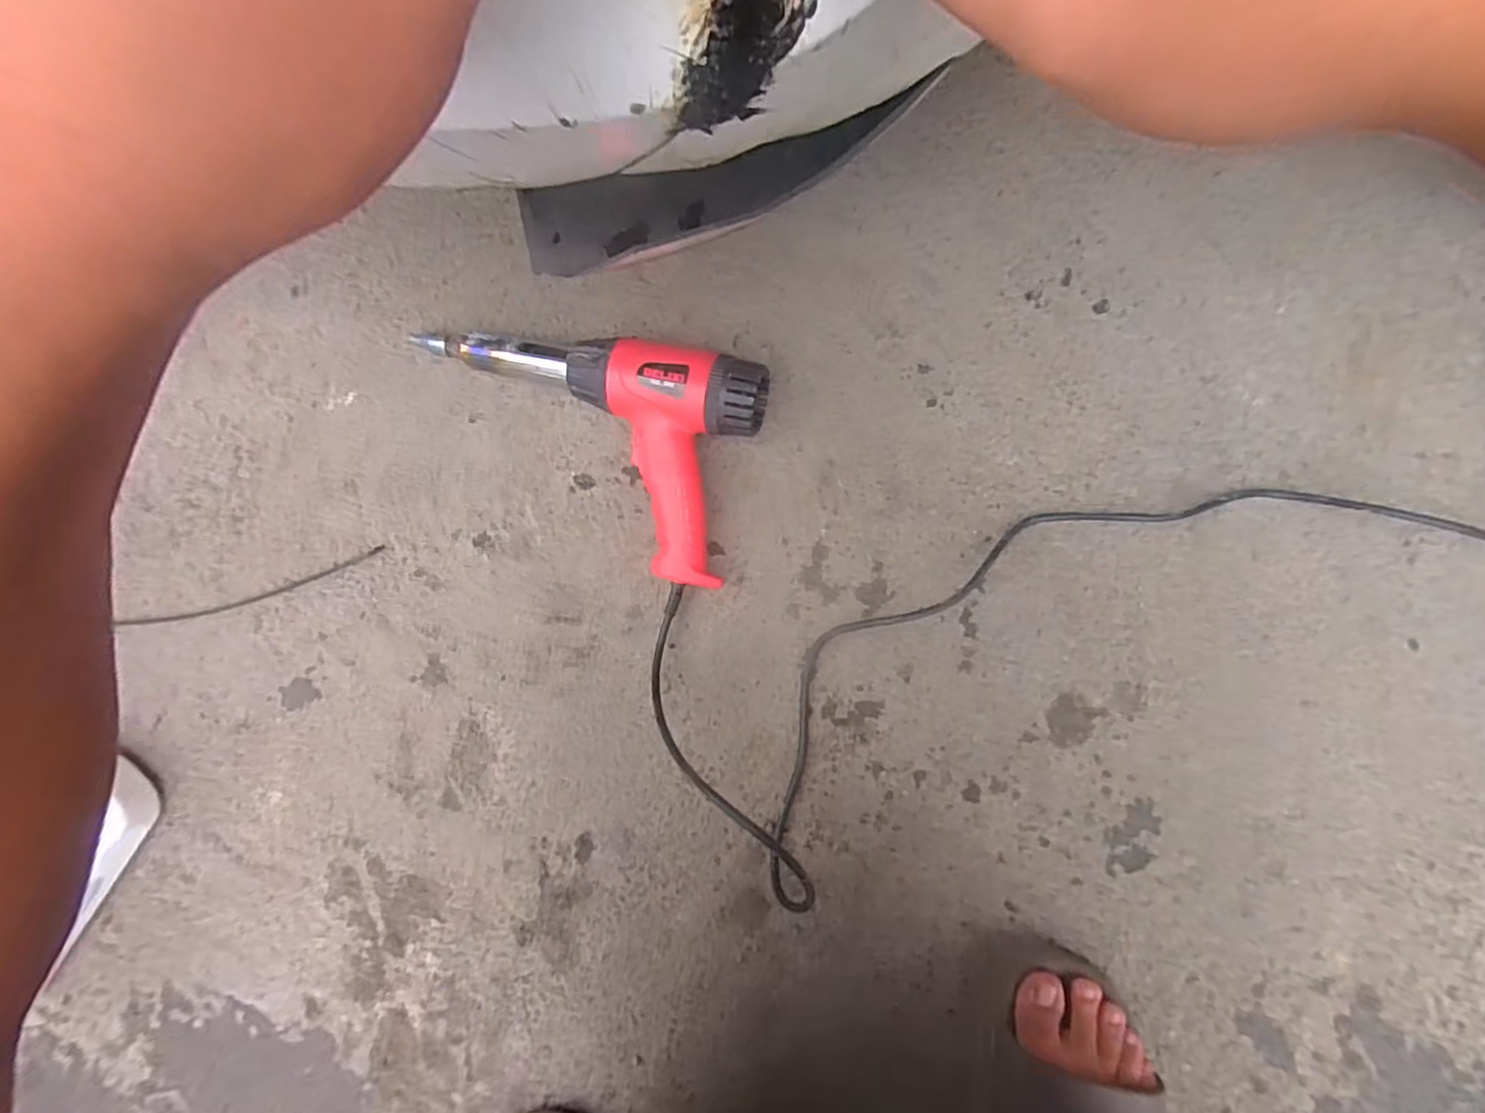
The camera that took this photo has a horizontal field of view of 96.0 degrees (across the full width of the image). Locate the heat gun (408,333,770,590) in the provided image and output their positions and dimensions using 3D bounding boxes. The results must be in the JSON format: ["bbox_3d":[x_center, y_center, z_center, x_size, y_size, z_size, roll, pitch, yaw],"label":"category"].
[{"bbox_3d":[-0.144,-0.096,0.545,0.301,0.072,0.176,14,86,5],"label":"heat gun"}]

